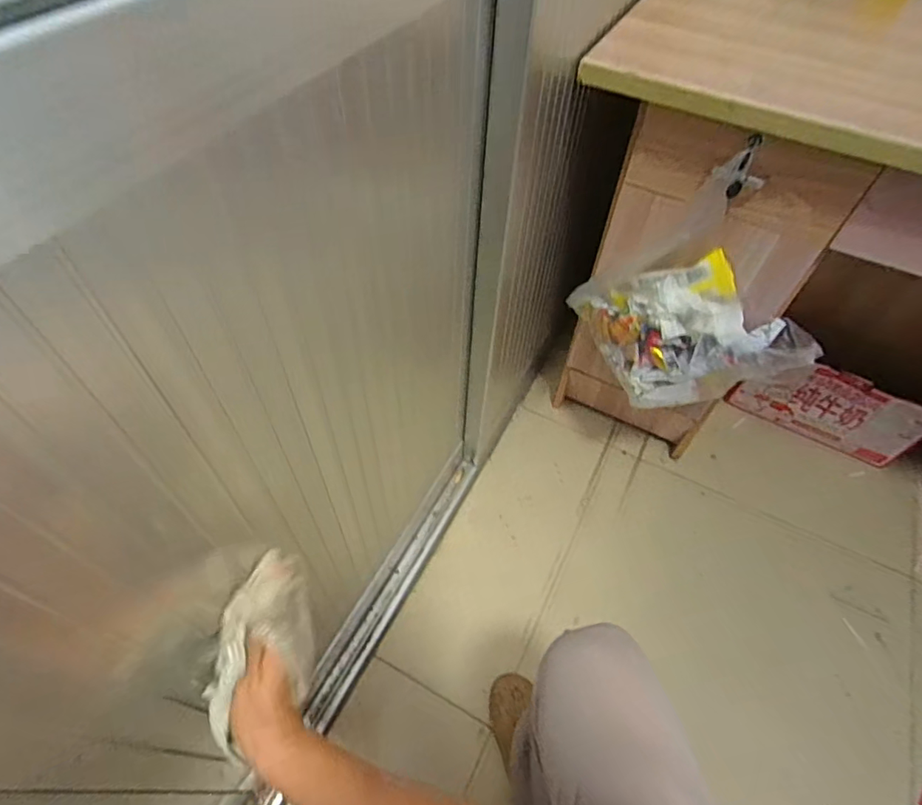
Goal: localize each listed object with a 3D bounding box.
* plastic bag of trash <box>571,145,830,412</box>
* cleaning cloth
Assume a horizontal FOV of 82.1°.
[{"bbox_3d":[0.334,-0.139,0.762,0.331,0.327,0.108,21,56,12],"label":"plastic bag of trash"},{"bbox_3d":[-0.175,0.221,0.477,0.077,0.053,0.159,3,54,-1],"label":"cleaning cloth"}]

